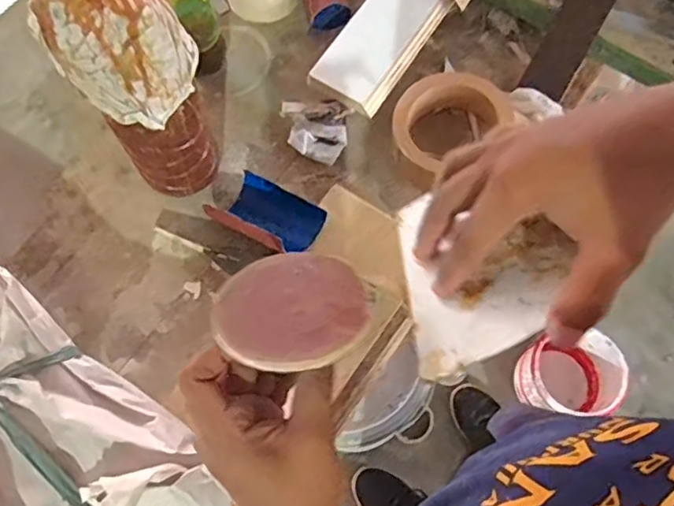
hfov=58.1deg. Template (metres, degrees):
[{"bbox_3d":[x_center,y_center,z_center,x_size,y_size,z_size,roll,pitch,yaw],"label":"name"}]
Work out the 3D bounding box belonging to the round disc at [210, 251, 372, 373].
[{"bbox_3d":[-0.024,0.028,0.331,0.084,0.005,0.082,0,40,0],"label":"round disc"}]

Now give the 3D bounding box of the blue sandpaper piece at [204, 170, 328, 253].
[{"bbox_3d":[-0.068,-0.040,0.600,0.100,0.047,0.061,25,79,25],"label":"blue sandpaper piece"}]

